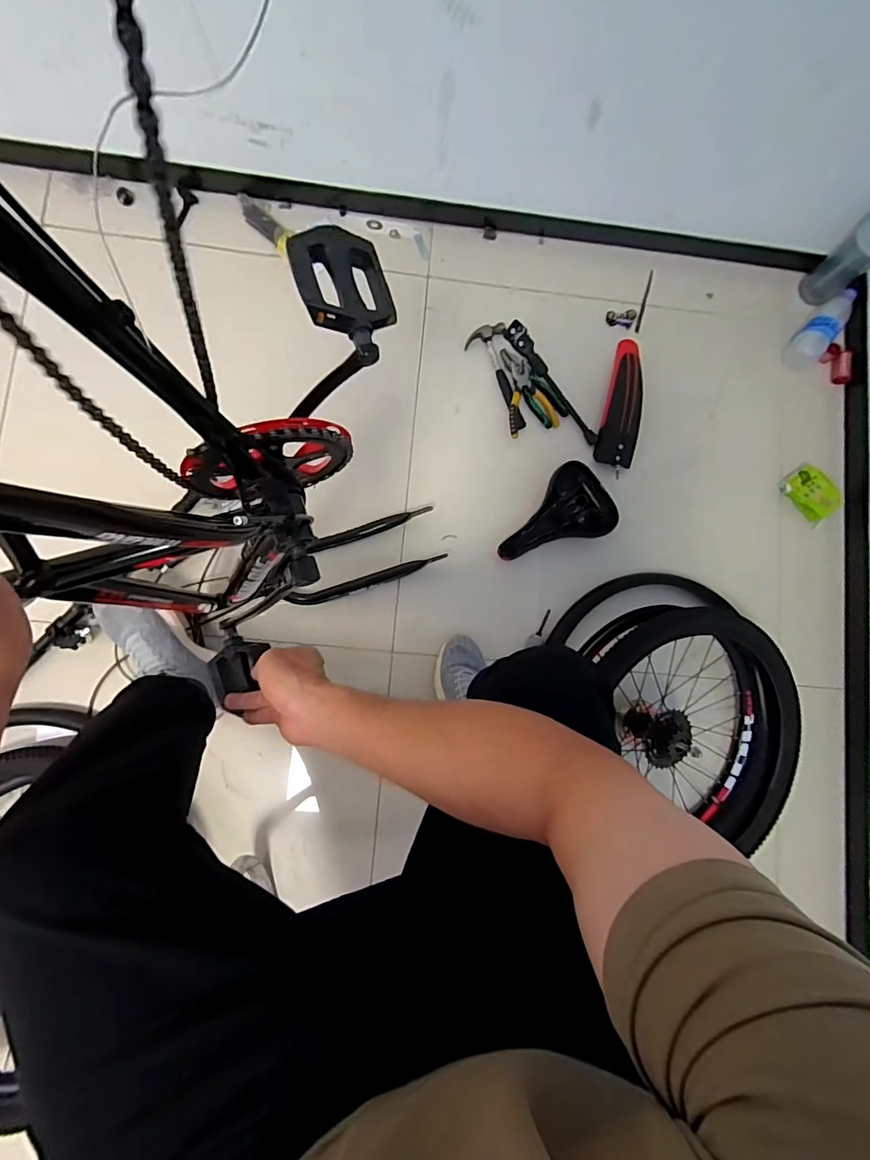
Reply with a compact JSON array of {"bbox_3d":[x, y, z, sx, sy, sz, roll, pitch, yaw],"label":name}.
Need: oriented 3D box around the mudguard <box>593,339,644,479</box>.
[{"bbox_3d":[0.387,-0.364,0.990,0.076,0.063,0.295,10,84,-1],"label":"mudguard"}]

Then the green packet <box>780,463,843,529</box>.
[{"bbox_3d":[0.782,-0.178,0.998,0.021,0.074,0.114,-2,57,-40],"label":"green packet"}]

